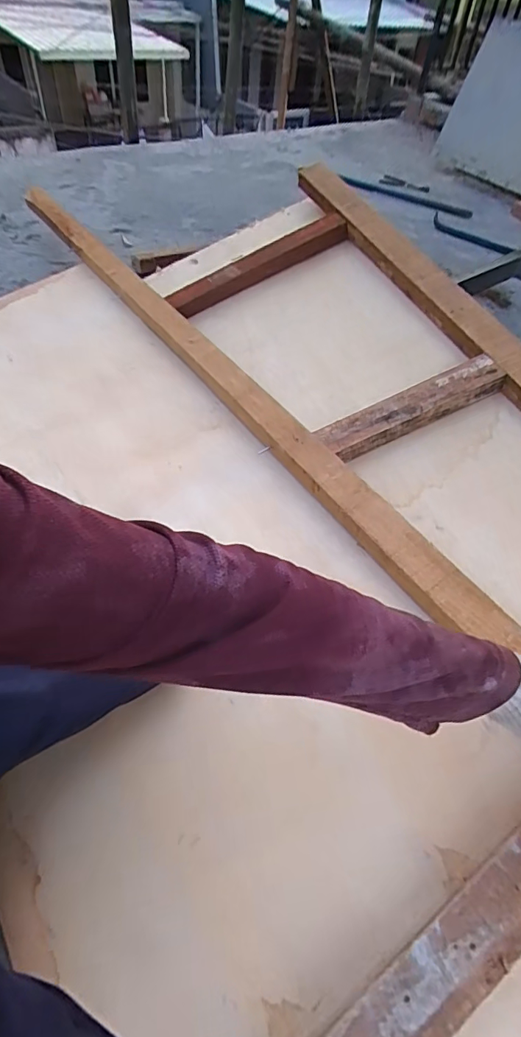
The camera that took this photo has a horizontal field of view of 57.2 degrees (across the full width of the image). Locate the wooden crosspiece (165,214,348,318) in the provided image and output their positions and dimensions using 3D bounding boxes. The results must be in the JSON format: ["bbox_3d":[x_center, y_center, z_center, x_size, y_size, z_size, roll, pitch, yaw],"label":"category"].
[{"bbox_3d":[-0.011,-0.551,1.050,0.412,0.049,0.060,-24,54,3],"label":"wooden crosspiece"}]

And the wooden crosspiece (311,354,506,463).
[{"bbox_3d":[0.247,-0.177,0.777,0.289,0.042,0.065,-24,55,0],"label":"wooden crosspiece"}]

